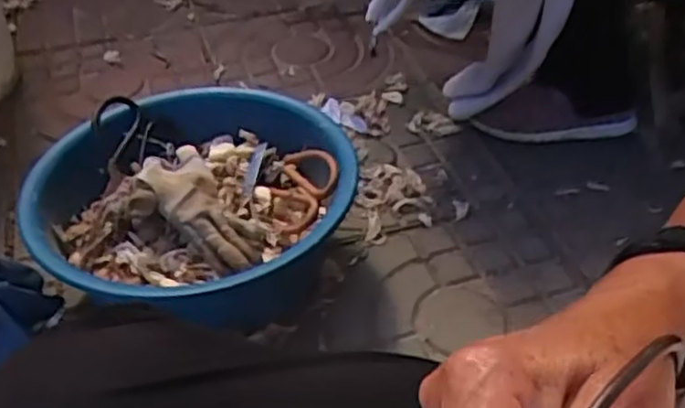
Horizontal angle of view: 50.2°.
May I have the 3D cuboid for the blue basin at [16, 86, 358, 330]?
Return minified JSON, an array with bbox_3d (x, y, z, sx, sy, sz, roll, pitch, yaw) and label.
[{"bbox_3d":[-0.158,0.013,0.801,0.320,0.139,0.301,0,41,0],"label":"blue basin"}]

